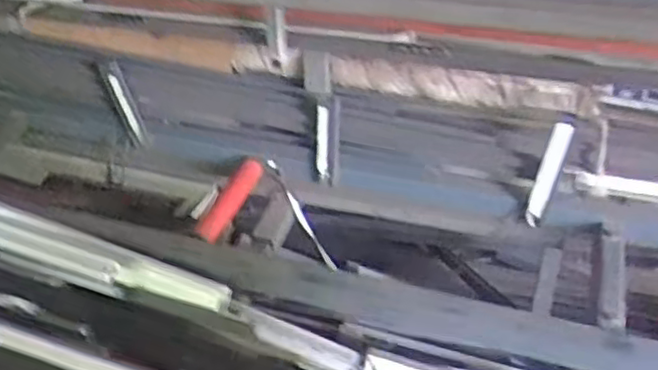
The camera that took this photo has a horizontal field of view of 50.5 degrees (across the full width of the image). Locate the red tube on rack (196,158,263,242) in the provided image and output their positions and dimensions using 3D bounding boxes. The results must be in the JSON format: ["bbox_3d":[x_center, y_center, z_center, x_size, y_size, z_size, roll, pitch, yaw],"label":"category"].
[{"bbox_3d":[-0.179,0.027,1.282,0.039,0.186,0.033,24,24,-33],"label":"red tube on rack"}]

